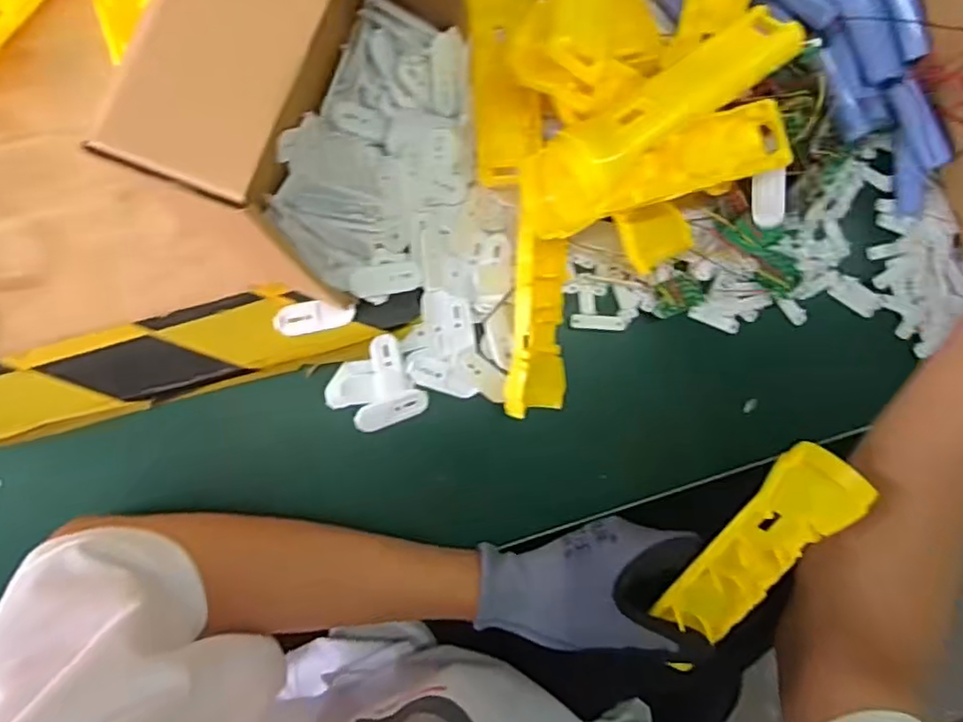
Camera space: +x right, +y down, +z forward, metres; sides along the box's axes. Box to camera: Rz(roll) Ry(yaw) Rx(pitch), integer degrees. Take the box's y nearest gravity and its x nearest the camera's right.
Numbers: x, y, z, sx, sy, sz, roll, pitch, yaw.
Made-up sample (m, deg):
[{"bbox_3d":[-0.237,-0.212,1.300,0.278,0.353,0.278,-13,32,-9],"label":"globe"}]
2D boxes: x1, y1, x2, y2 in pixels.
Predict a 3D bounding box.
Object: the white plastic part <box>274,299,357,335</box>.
[{"bbox_3d":[-0.110,-0.030,0.428,0.052,0.012,0.020,-10,88,-7],"label":"white plastic part"}]

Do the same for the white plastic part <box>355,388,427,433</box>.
[{"bbox_3d":[-0.061,0.034,0.436,0.050,0.004,0.018,-20,89,-7],"label":"white plastic part"}]

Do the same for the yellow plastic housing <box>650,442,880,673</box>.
[{"bbox_3d":[0.150,0.114,0.370,0.045,0.018,0.151,29,110,-7],"label":"yellow plastic housing"}]

